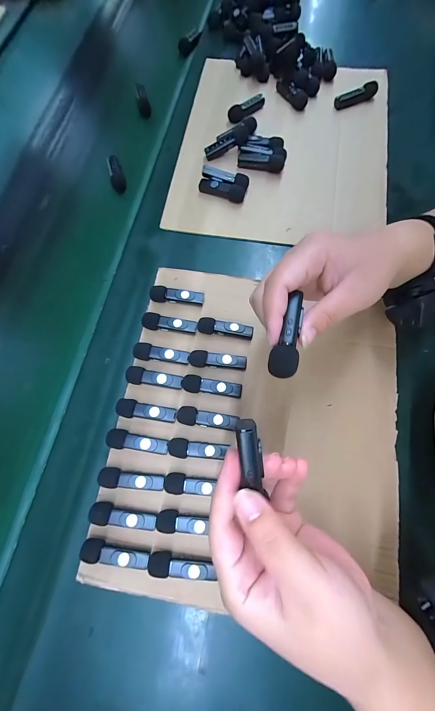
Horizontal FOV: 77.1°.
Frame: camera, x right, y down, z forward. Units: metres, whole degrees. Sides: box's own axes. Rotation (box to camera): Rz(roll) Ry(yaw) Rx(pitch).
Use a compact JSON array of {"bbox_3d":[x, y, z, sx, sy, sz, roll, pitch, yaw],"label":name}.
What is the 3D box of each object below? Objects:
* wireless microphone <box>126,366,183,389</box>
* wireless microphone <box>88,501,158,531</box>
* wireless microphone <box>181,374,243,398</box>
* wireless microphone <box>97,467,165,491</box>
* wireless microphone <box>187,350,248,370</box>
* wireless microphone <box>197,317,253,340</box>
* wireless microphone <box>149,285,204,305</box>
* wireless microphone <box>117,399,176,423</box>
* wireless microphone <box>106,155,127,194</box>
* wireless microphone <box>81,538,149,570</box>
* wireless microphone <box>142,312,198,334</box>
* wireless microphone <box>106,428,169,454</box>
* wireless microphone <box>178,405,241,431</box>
[{"bbox_3d":[-0.070,0.026,0.306,0.062,0.017,0.018,8,75,4],"label":"wireless microphone"},{"bbox_3d":[-0.091,0.157,0.267,0.064,0.014,0.018,6,75,4],"label":"wireless microphone"},{"bbox_3d":[-0.007,0.036,0.302,0.066,0.016,0.018,10,75,5],"label":"wireless microphone"},{"bbox_3d":[-0.086,0.125,0.276,0.066,0.014,0.017,6,75,4],"label":"wireless microphone"},{"bbox_3d":[0.000,0.005,0.309,0.064,0.016,0.019,3,75,3],"label":"wireless microphone"},{"bbox_3d":[0.009,-0.030,0.320,0.064,0.016,0.018,10,75,5],"label":"wireless microphone"},{"bbox_3d":[-0.049,-0.072,0.333,0.064,0.017,0.017,5,75,4],"label":"wireless microphone"},{"bbox_3d":[-0.076,0.060,0.296,0.063,0.018,0.019,6,75,4],"label":"wireless microphone"},{"bbox_3d":[-0.153,-0.274,0.411,0.021,0.018,0.053,-19,75,-3],"label":"wireless microphone"},{"bbox_3d":[-0.096,0.188,0.257,0.064,0.016,0.018,10,75,5],"label":"wireless microphone"},{"bbox_3d":[-0.056,-0.036,0.324,0.064,0.018,0.018,9,75,5],"label":"wireless microphone"},{"bbox_3d":[-0.083,0.090,0.287,0.063,0.019,0.018,6,75,4],"label":"wireless microphone"},{"bbox_3d":[-0.011,0.067,0.293,0.063,0.017,0.019,5,75,4],"label":"wireless microphone"}]

